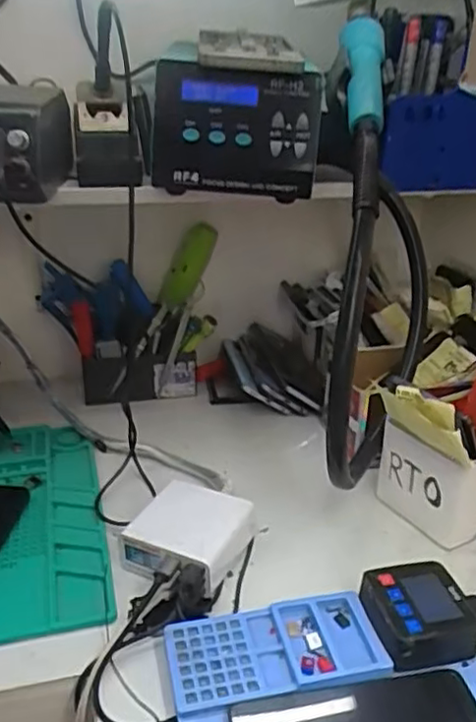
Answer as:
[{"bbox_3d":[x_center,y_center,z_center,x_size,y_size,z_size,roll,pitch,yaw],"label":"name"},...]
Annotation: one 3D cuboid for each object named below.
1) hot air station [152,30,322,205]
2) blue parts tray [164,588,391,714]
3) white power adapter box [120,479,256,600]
[{"bbox_3d":[-0.010,-0.234,0.619,0.158,0.122,0.180,0,25,-1],"label":"hot air station"},{"bbox_3d":[0.026,0.208,0.461,0.149,0.017,0.072,-5,25,-11],"label":"blue parts tray"},{"bbox_3d":[-0.045,0.150,0.552,0.087,0.037,0.097,14,28,26],"label":"white power adapter box"}]

